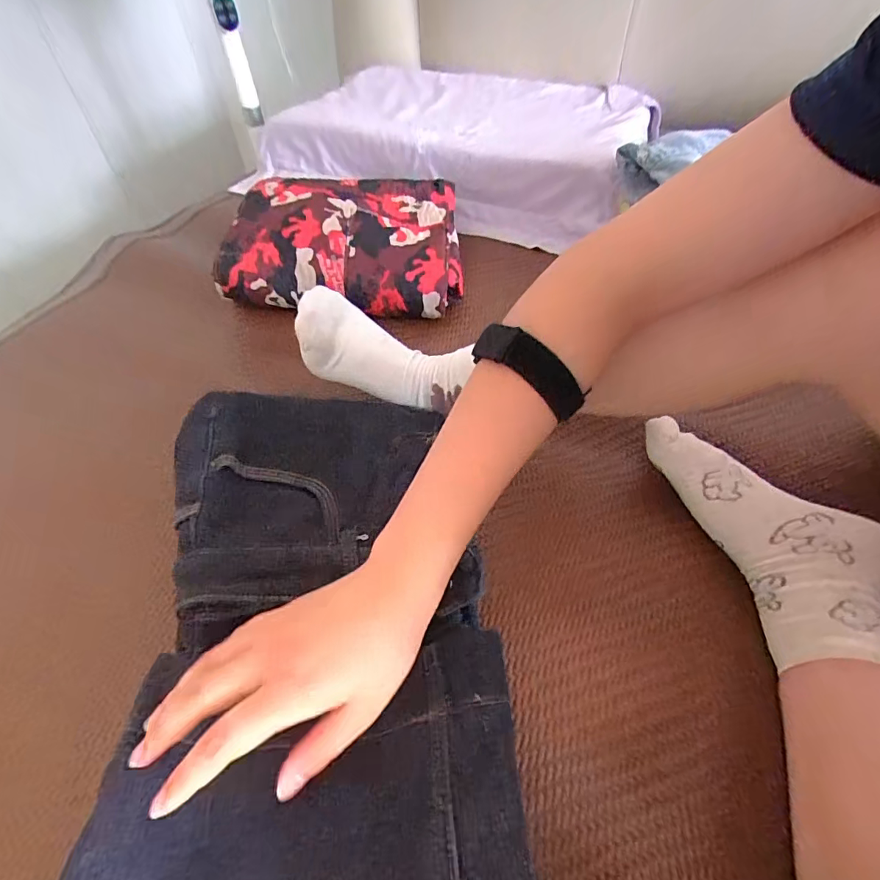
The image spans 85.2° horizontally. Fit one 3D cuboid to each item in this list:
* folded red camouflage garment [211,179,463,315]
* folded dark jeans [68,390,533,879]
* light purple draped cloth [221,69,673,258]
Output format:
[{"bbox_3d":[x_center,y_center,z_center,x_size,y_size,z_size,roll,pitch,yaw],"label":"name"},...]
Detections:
[{"bbox_3d":[-0.120,-0.276,0.643,0.285,0.079,0.254,-2,50,0],"label":"folded red camouflage garment"},{"bbox_3d":[-0.084,0.107,0.307,0.218,0.044,0.400,-9,47,-6],"label":"folded dark jeans"},{"bbox_3d":[0.020,-0.543,0.864,0.634,0.112,0.412,20,54,17],"label":"light purple draped cloth"}]

